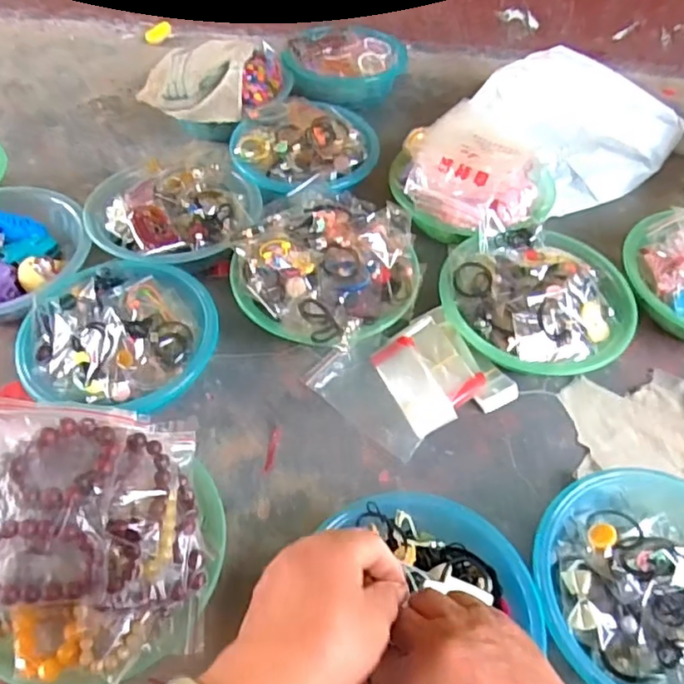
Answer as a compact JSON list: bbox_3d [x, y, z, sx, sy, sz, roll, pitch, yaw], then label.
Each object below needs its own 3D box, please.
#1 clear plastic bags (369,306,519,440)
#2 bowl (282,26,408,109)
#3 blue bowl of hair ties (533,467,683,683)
[{"bbox_3d":[0.121,0.031,0.763,0.139,0.039,0.146,-21,56,-16],"label":"clear plastic bags"},{"bbox_3d":[0.006,-0.501,1.128,0.194,0.082,0.179,1,53,-1],"label":"bowl"},{"bbox_3d":[0.304,0.236,0.594,0.245,0.074,0.233,1,53,-1],"label":"blue bowl of hair ties"}]

